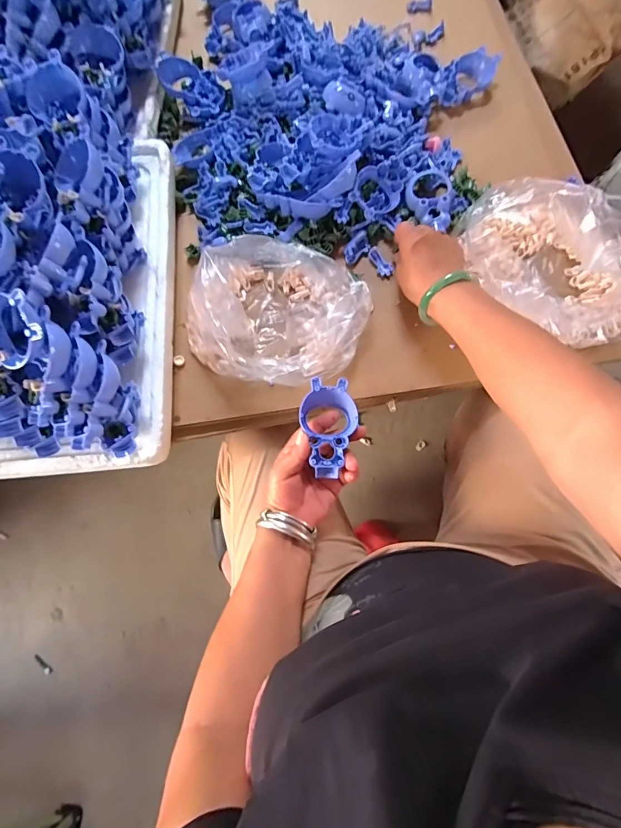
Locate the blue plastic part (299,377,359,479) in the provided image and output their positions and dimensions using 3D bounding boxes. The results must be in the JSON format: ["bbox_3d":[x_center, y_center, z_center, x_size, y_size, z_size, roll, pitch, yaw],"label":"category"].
[{"bbox_3d":[0.019,0.013,0.436,0.059,0.026,0.097,2,73,2],"label":"blue plastic part"}]

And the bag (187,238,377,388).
[{"bbox_3d":[-0.047,-0.124,0.484,0.215,0.063,0.189,40,77,12],"label":"bag"}]

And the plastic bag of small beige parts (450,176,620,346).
[{"bbox_3d":[0.280,-0.172,0.465,0.155,0.105,0.221,-38,76,-10],"label":"plastic bag of small beige parts"}]

